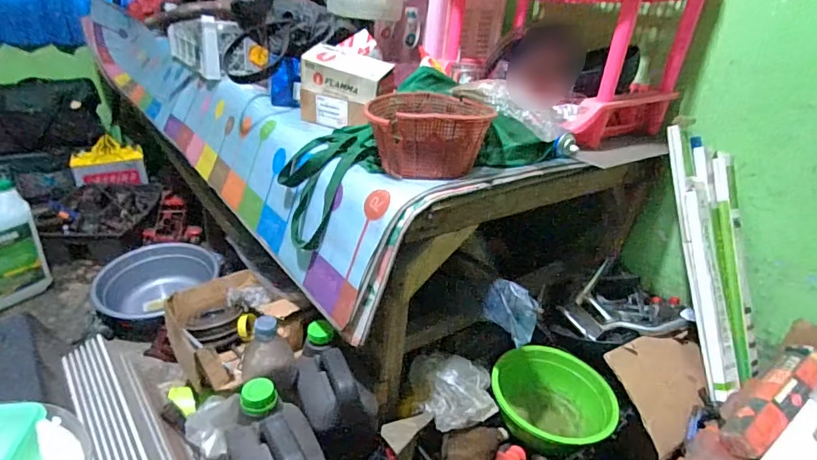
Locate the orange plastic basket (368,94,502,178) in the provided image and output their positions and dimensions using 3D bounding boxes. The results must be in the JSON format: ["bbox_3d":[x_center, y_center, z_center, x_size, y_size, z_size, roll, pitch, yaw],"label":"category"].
[{"bbox_3d":[0.032,-0.155,0.759,0.191,0.095,0.157,5,28,-2],"label":"orange plastic basket"}]

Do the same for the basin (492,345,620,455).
[{"bbox_3d":[0.260,0.334,0.888,0.218,0.100,0.208,5,28,-3],"label":"basin"}]

